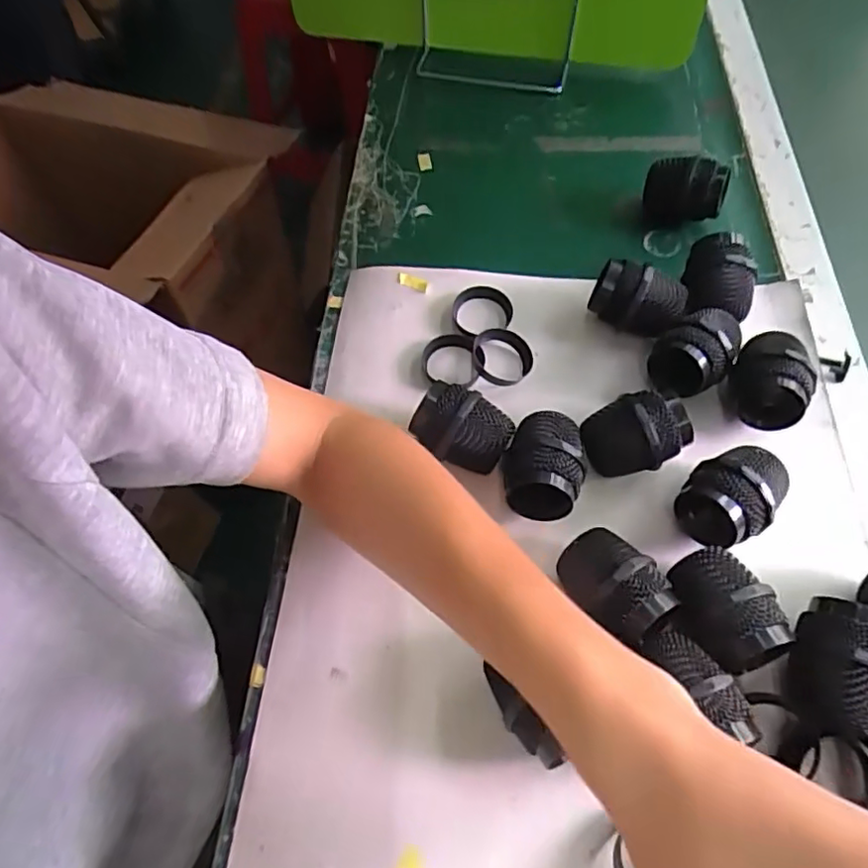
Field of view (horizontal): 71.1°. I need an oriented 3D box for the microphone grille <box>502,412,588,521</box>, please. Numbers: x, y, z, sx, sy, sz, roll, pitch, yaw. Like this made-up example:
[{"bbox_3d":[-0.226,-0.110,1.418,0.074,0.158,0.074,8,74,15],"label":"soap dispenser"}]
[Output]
[{"bbox_3d":[0.067,0.022,0.371,0.046,0.053,0.061,20,63,12],"label":"microphone grille"}]

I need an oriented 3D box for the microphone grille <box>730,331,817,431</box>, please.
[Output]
[{"bbox_3d":[0.217,-0.037,0.392,0.047,0.046,0.066,27,65,16],"label":"microphone grille"}]

